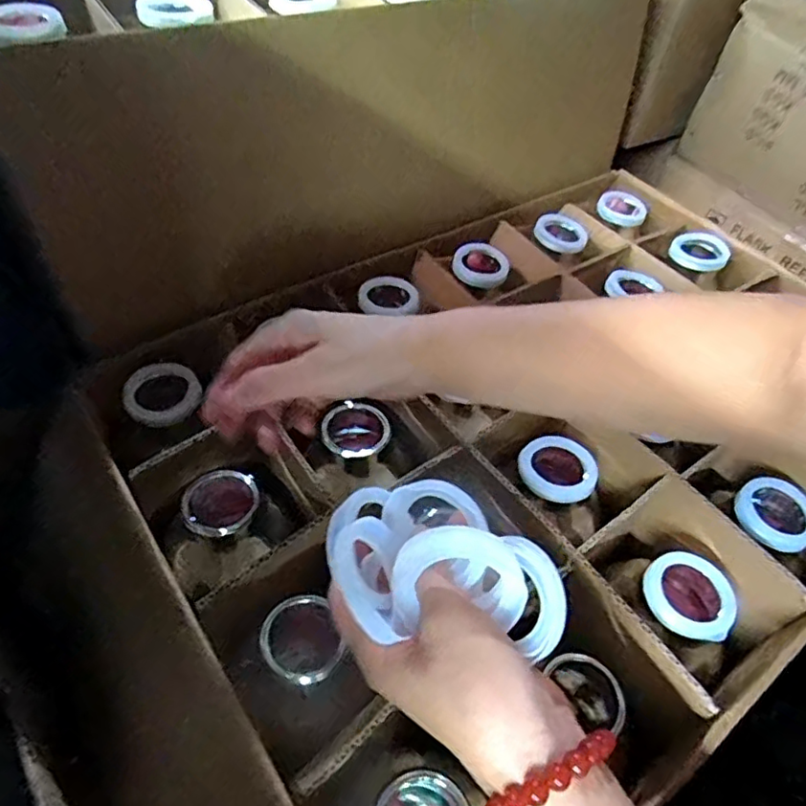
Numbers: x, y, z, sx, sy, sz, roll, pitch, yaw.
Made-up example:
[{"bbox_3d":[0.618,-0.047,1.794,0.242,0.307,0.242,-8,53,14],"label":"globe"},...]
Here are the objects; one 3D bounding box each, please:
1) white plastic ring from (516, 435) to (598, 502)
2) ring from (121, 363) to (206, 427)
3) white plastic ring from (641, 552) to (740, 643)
[{"bbox_3d":[0.117,0.049,0.473,0.059,0.011,0.052,12,49,3],"label":"white plastic ring"},{"bbox_3d":[-0.184,-0.007,0.482,0.050,0.005,0.057,46,56,-4],"label":"ring"},{"bbox_3d":[0.190,0.125,0.417,0.056,0.021,0.055,3,49,-4],"label":"white plastic ring"}]

